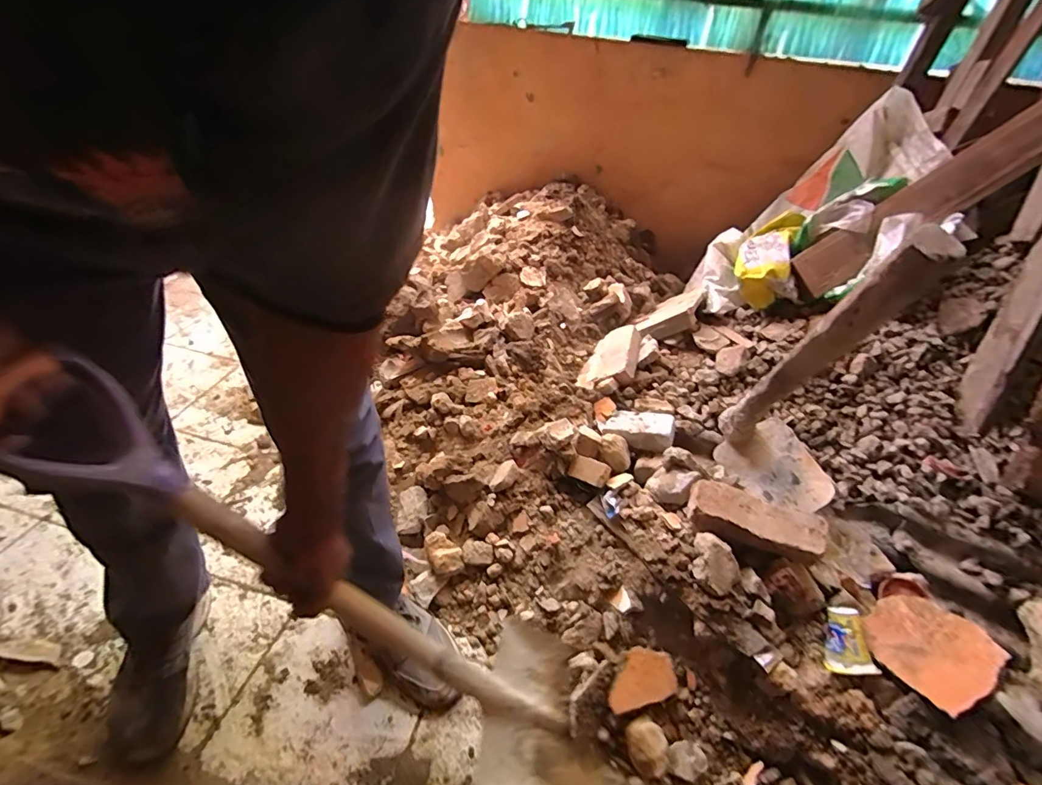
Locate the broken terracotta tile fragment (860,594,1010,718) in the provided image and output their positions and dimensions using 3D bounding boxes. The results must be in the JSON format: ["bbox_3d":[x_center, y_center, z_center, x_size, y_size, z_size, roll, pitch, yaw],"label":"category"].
[{"bbox_3d":[0.602,0.375,0.702,0.129,0.017,0.152,-40,31,-8],"label":"broken terracotta tile fragment"}]

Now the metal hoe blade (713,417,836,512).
[{"bbox_3d":[0.492,0.149,0.920,0.161,0.017,0.185,-25,54,-3],"label":"metal hoe blade"}]

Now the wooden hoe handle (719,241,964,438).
[{"bbox_3d":[0.408,-0.032,0.709,0.040,0.560,0.053,14,70,9],"label":"wooden hoe handle"}]

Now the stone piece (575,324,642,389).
[{"bbox_3d":[0.220,-0.084,1.149,0.142,0.043,0.209,0,47,49],"label":"stone piece"}]

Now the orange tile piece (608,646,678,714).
[{"bbox_3d":[0.192,0.450,0.747,0.124,0.012,0.077,2,69,-23],"label":"orange tile piece"}]

